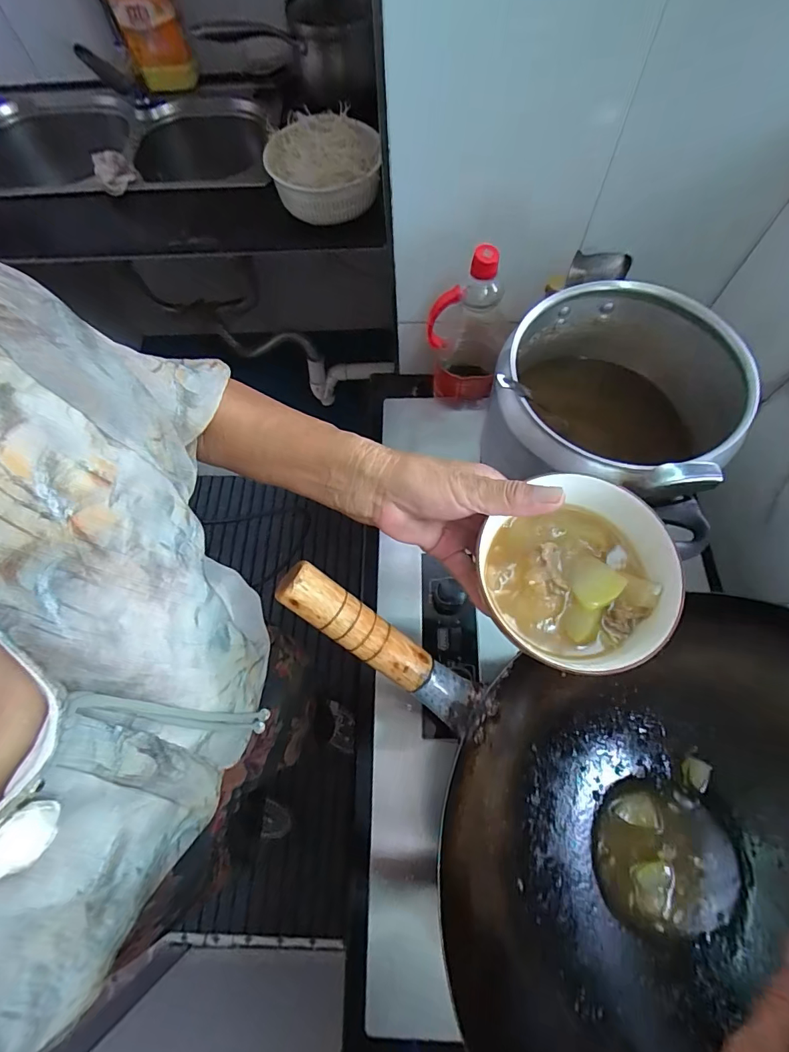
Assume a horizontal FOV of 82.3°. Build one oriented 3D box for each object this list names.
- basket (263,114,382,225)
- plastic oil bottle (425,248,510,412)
[{"bbox_3d":[-0.129,-0.656,0.833,0.206,0.076,0.196,-1,68,2],"label":"basket"},{"bbox_3d":[0.106,-0.289,0.667,0.105,0.255,0.114,13,69,8],"label":"plastic oil bottle"}]

